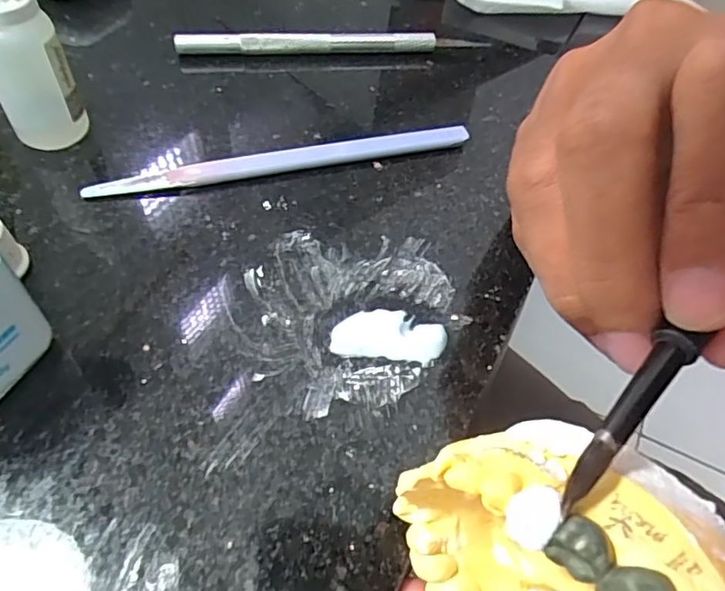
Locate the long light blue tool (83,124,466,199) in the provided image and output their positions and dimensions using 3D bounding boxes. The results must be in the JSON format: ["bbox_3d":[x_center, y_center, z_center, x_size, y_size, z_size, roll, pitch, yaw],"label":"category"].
[{"bbox_3d":[-0.027,-0.049,0.203,0.138,0.005,0.009,-12,55,-14],"label":"long light blue tool"}]

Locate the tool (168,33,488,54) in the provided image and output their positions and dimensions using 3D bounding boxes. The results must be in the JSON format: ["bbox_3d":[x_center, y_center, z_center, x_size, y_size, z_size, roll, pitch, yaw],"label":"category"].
[{"bbox_3d":[-0.013,-0.113,0.251,0.135,0.010,0.004,-4,53,-9],"label":"tool"}]

